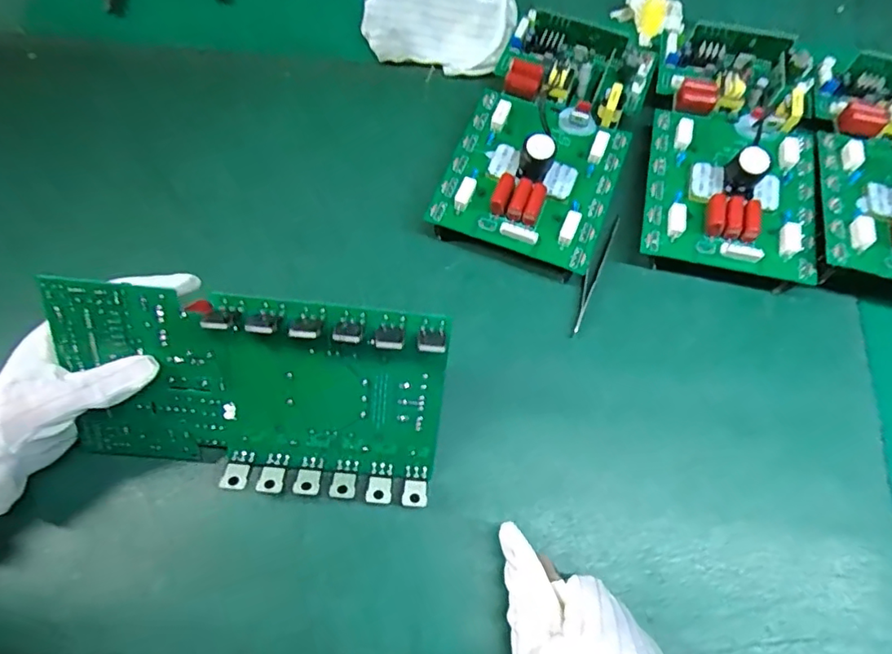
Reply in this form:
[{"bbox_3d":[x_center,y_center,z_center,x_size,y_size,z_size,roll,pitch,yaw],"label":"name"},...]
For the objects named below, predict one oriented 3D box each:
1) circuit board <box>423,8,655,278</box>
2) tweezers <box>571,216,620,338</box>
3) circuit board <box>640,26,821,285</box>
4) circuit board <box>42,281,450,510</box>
[{"bbox_3d":[0.081,-0.152,0.445,0.127,0.049,0.212,20,71,7],"label":"circuit board"},{"bbox_3d":[0.112,-0.039,0.424,0.011,0.011,0.099,23,72,9],"label":"tweezers"},{"bbox_3d":[0.228,-0.143,0.441,0.127,0.046,0.214,12,70,4],"label":"circuit board"},{"bbox_3d":[-0.115,0.045,0.332,0.221,0.127,0.025,5,29,-3],"label":"circuit board"}]

